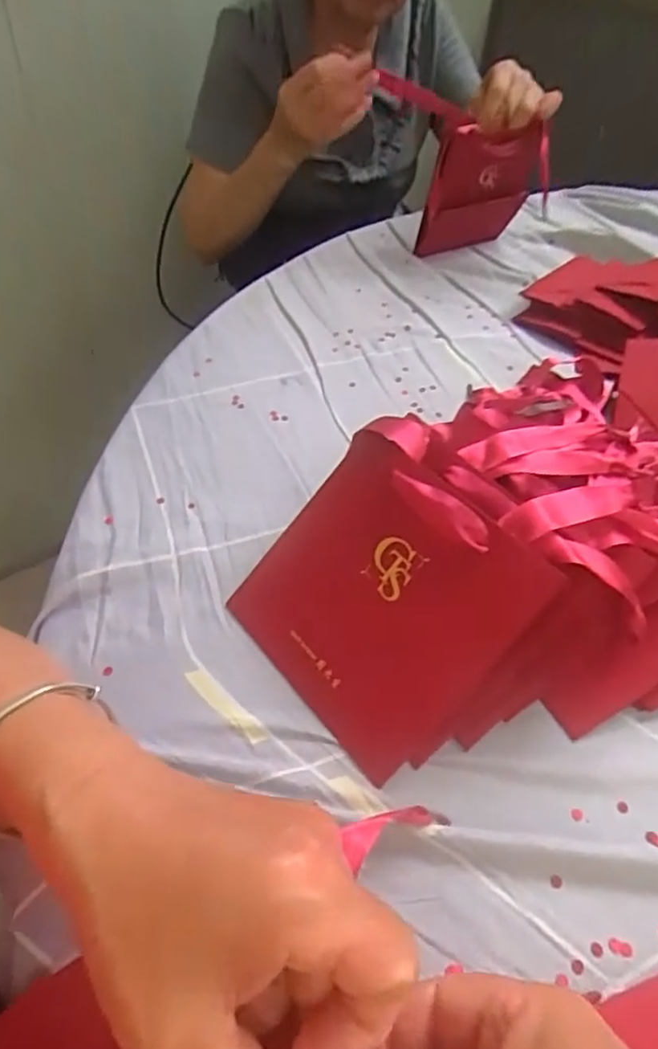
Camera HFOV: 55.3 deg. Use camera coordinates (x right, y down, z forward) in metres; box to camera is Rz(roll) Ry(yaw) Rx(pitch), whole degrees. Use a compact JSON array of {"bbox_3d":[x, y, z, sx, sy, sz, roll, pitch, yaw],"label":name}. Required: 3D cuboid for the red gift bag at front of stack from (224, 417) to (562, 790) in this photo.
[{"bbox_3d":[0.028,0.031,0.338,0.139,0.022,0.148,43,101,30],"label":"red gift bag at front of stack"}]

